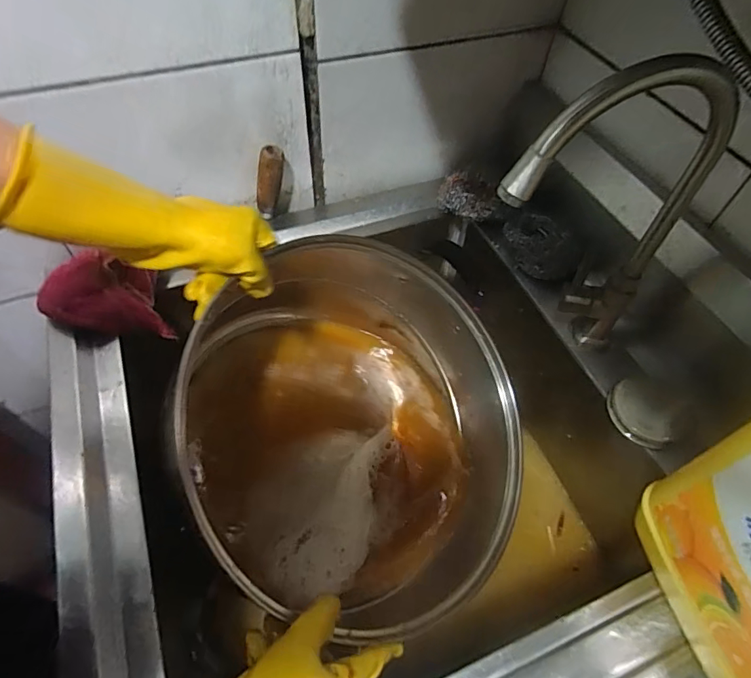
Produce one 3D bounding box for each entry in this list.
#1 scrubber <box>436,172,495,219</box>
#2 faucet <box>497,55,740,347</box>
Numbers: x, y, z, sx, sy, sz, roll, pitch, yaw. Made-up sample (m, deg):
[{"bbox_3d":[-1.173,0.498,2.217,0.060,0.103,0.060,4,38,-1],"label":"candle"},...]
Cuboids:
[{"bbox_3d":[0.130,-0.199,0.674,0.091,0.043,0.052,28,58,16],"label":"scrubber"},{"bbox_3d":[0.188,-0.083,0.432,0.193,0.314,0.039,-14,57,-12],"label":"faucet"}]

